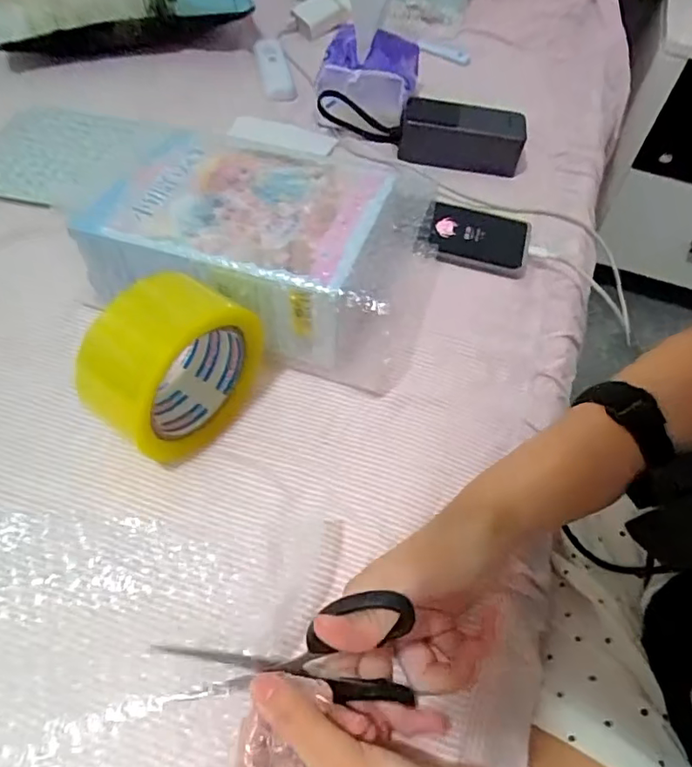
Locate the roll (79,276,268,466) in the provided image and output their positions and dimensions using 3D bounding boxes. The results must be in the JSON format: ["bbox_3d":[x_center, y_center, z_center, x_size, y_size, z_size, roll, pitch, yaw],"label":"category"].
[{"bbox_3d":[-0.109,-0.009,0.345,0.060,0.103,0.112,35,59,20],"label":"roll"}]

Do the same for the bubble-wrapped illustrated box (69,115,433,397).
[{"bbox_3d":[-0.064,-0.103,0.427,0.243,0.086,0.174,14,54,6],"label":"bubble-wrapped illustrated box"}]

